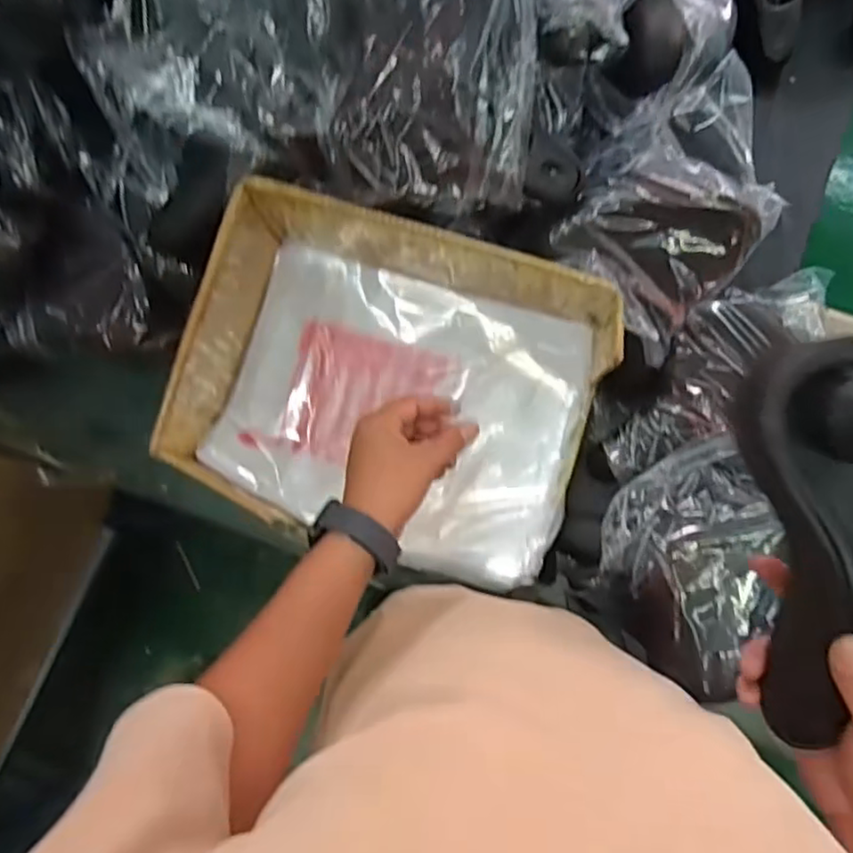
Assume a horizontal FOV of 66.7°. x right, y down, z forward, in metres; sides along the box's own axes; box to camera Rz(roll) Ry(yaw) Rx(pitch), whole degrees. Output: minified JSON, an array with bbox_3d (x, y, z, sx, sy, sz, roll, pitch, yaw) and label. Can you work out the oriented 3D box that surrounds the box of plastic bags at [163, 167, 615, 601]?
[{"bbox_3d":[-0.034,-0.036,0.685,0.399,0.157,0.307,17,84,6],"label":"box of plastic bags"}]

